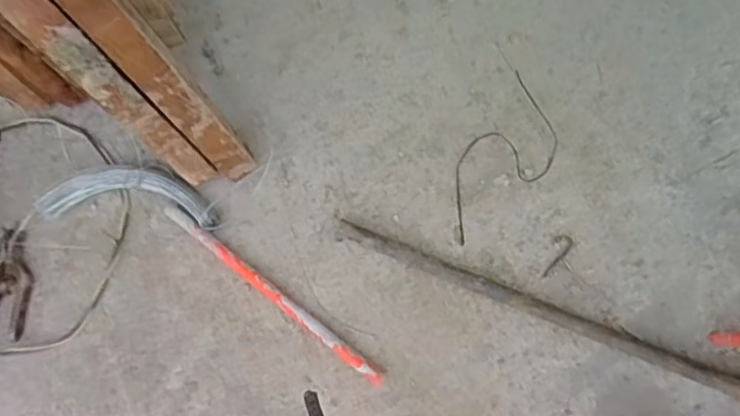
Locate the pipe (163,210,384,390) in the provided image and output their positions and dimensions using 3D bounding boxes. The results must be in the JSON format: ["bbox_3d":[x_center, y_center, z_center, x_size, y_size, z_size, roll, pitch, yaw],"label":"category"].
[{"bbox_3d":[-0.160,0.130,0.982,0.439,0.026,0.025,37,87,13],"label":"pipe"}]

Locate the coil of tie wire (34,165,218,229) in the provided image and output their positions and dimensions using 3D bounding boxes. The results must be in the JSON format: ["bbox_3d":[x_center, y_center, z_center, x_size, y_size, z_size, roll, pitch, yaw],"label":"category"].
[{"bbox_3d":[-0.408,-0.022,1.057,0.319,0.047,0.098,4,80,9],"label":"coil of tie wire"}]

